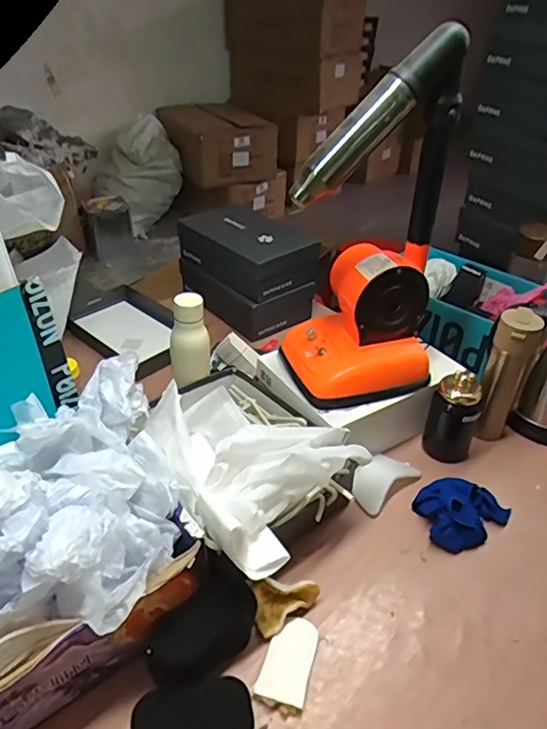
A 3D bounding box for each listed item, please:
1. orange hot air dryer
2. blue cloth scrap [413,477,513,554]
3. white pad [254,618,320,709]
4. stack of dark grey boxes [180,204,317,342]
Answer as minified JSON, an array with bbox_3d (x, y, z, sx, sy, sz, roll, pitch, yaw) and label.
[{"bbox_3d":[0.131,-0.180,0.785,0.215,0.471,0.161,-9,38,-15],"label":"orange hot air dryer"},{"bbox_3d":[0.275,0.211,0.821,0.133,0.053,0.112,-27,45,-33],"label":"blue cloth scrap"},{"bbox_3d":[0.019,0.349,0.653,0.055,0.012,0.097,11,37,13],"label":"white pad"},{"bbox_3d":[-0.068,-0.218,1.268,0.176,0.210,0.302,-29,46,-34],"label":"stack of dark grey boxes"}]

